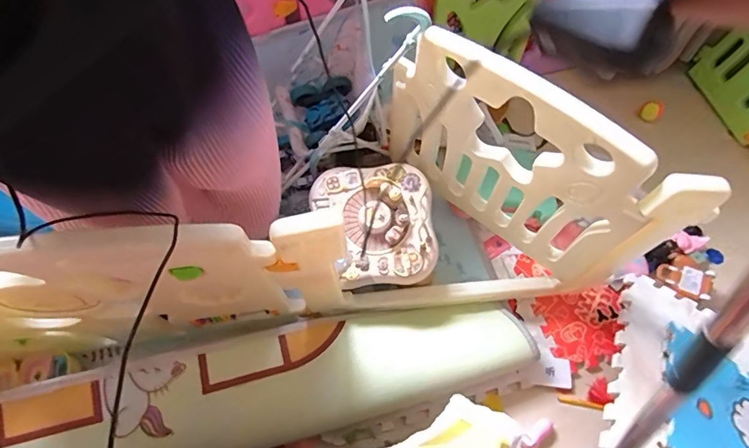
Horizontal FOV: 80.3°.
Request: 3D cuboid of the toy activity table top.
[{"bbox_3d":[-0.005,-0.007,1.030,0.276,0.092,0.281,-3,64,-3],"label":"toy activity table top"}]

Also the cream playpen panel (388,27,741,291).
[{"bbox_3d":[0.284,-0.122,0.925,0.617,0.470,0.069,38,68,16],"label":"cream playpen panel"}]

